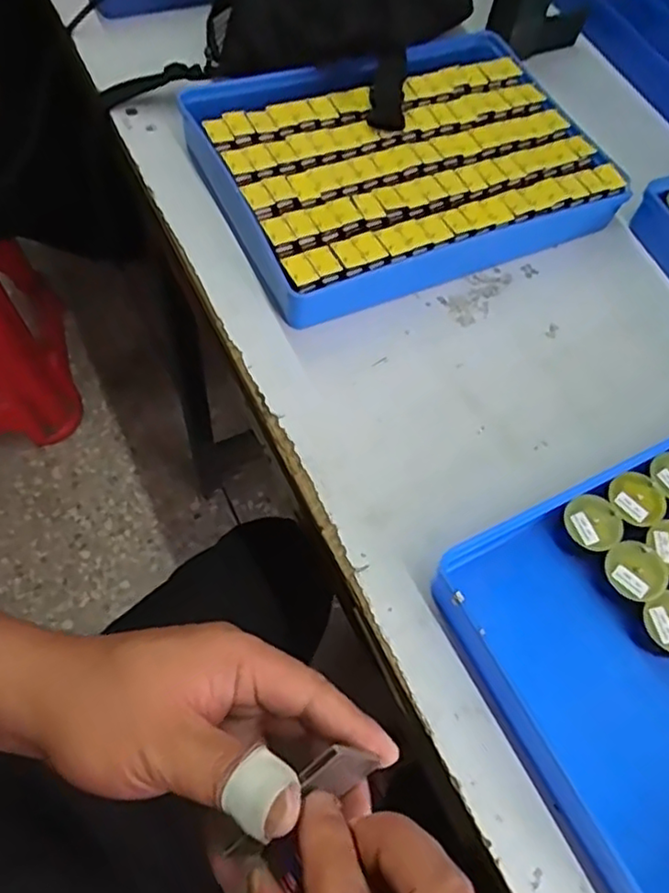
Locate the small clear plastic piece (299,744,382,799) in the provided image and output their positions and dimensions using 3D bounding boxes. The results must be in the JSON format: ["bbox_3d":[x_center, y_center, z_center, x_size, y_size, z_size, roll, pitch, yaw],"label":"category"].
[{"bbox_3d":[0.002,0.134,0.265,0.021,0.058,0.005,-37,54,-4],"label":"small clear plastic piece"}]

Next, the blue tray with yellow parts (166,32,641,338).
[{"bbox_3d":[0.058,-0.236,0.533,0.309,0.051,0.226,-20,67,-16],"label":"blue tray with yellow parts"}]

